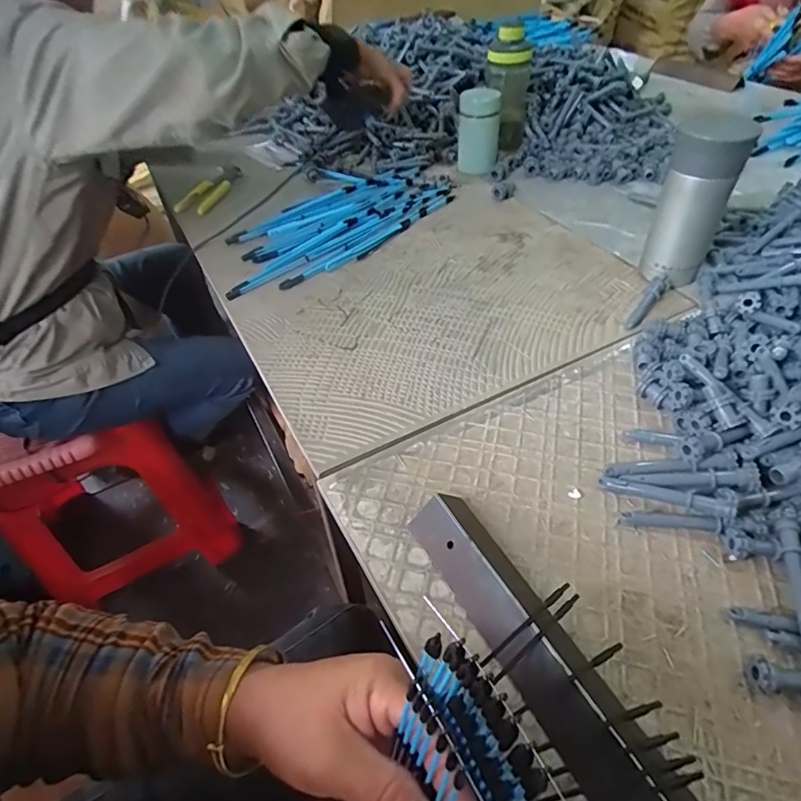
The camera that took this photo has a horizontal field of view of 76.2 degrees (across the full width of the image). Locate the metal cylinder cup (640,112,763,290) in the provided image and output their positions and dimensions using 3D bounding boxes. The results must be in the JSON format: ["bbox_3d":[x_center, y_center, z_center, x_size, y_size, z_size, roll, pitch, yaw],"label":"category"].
[{"bbox_3d":[0.315,-0.210,0.554,0.068,0.173,0.053,27,54,28],"label":"metal cylinder cup"}]

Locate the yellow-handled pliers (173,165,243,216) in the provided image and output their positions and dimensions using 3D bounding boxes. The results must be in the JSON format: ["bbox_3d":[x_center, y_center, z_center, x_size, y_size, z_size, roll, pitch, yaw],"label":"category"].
[{"bbox_3d":[-0.317,-0.350,0.846,0.065,0.020,0.150,7,47,12],"label":"yellow-handled pliers"}]

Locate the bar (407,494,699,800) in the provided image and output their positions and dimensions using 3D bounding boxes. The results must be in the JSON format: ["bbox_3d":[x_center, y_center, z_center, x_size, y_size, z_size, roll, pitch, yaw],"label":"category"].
[{"bbox_3d":[0.087,0.163,0.305,0.042,0.028,0.268,-24,47,-17],"label":"bar"}]

